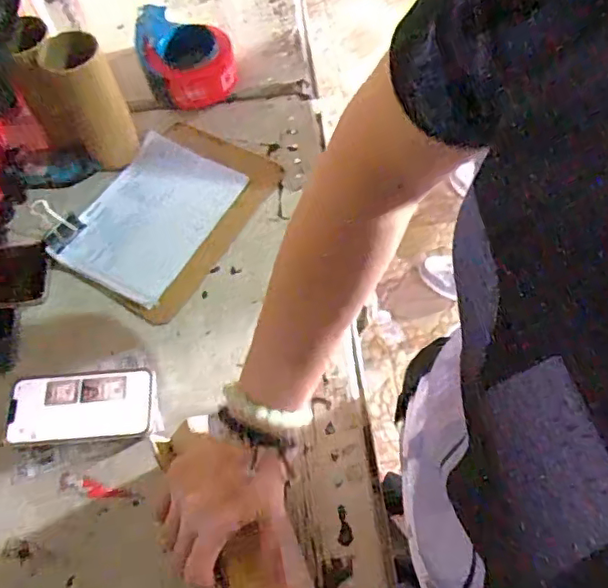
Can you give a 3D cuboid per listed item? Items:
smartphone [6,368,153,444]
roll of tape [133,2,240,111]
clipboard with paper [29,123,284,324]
[{"bbox_3d":[-0.228,0.114,0.588,0.141,0.014,0.072,-6,62,0],"label":"smartphone"},{"bbox_3d":[-0.161,-0.327,0.788,0.121,0.071,0.131,-1,62,2],"label":"roll of tape"},{"bbox_3d":[-0.167,-0.108,0.696,0.190,0.025,0.254,31,68,18],"label":"clipboard with paper"}]

